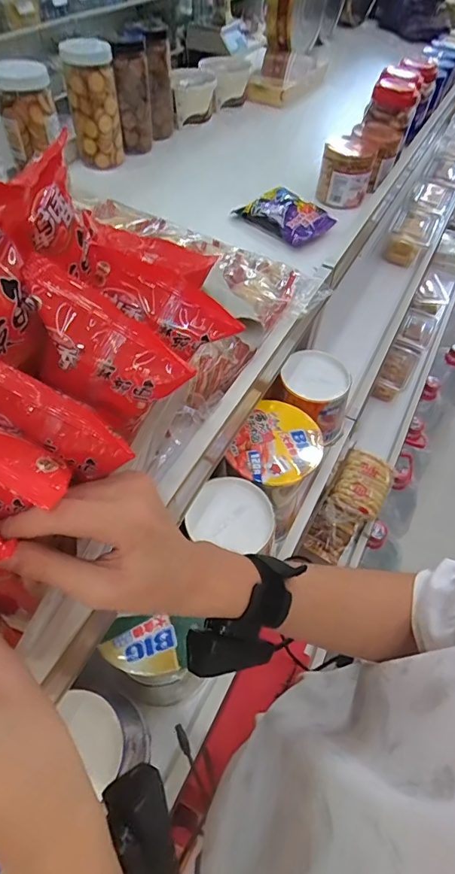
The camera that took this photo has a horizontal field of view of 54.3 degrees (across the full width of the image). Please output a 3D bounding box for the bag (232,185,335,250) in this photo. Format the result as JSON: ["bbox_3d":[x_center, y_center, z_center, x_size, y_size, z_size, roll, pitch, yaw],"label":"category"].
[{"bbox_3d":[0.102,-0.417,0.830,0.174,0.047,0.100,34,58,20],"label":"bag"}]

